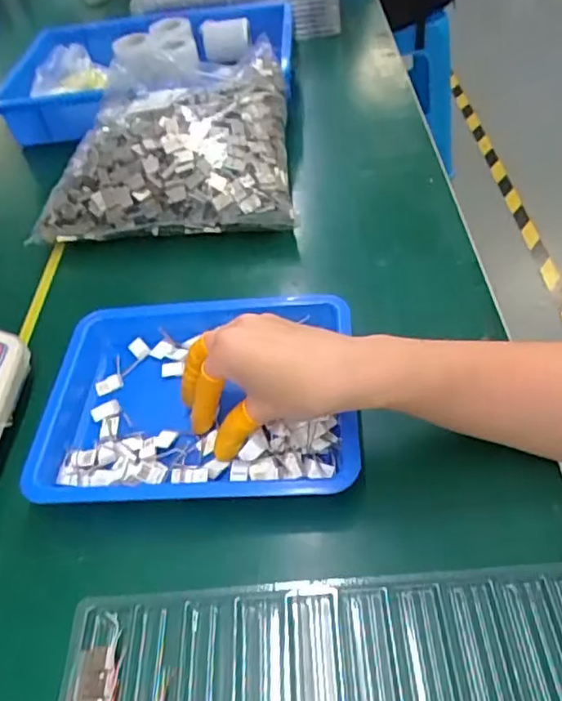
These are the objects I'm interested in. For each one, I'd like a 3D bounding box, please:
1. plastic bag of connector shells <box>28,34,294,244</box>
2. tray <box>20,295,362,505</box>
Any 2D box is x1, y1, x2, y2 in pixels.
[{"bbox_3d":[-0.109,-0.213,0.614,0.237,0.090,0.226,-2,47,5],"label":"plastic bag of connector shells"},{"bbox_3d":[-0.063,0.035,0.424,0.225,0.035,0.167,-3,47,5],"label":"tray"}]

